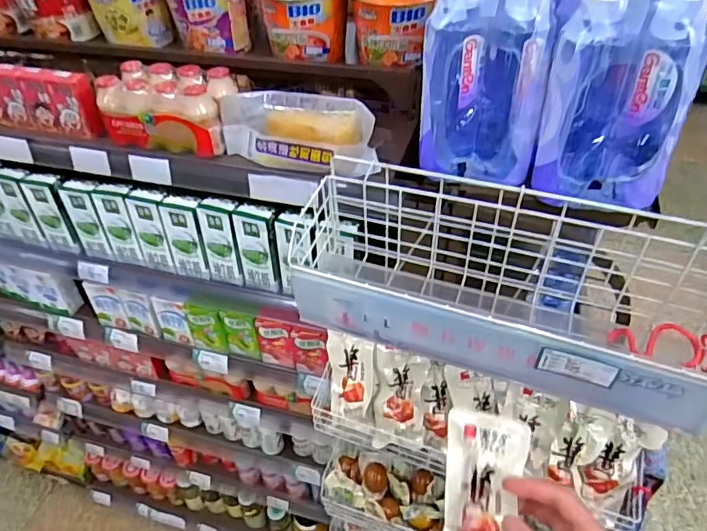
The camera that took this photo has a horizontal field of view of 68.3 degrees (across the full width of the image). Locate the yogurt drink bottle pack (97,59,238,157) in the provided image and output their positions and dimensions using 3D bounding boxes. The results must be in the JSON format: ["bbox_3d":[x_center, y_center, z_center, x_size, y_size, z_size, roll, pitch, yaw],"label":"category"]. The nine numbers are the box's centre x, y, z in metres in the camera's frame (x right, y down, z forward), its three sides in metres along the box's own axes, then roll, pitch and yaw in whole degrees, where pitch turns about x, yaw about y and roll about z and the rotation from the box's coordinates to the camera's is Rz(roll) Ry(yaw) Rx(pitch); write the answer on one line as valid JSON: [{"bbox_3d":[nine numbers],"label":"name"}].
[{"bbox_3d":[-0.253,-0.222,0.731,0.177,0.085,0.101,9,44,12],"label":"yogurt drink bottle pack"}]

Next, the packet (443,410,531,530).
[{"bbox_3d":[0.120,0.211,0.483,0.074,0.009,0.140,2,83,31],"label":"packet"}]

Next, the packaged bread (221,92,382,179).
[{"bbox_3d":[-0.070,-0.173,0.676,0.211,0.076,0.068,14,45,17],"label":"packaged bread"}]

